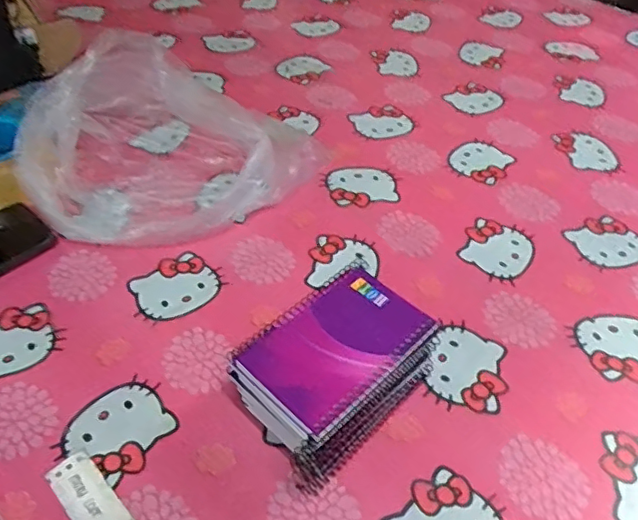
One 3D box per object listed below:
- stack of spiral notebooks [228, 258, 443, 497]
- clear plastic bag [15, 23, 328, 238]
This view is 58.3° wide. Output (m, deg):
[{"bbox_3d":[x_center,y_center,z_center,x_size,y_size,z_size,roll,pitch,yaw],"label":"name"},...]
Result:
[{"bbox_3d":[0.012,0.086,0.449,0.094,0.084,0.148,36,55,28],"label":"stack of spiral notebooks"},{"bbox_3d":[-0.182,-0.141,0.640,0.269,0.116,0.269,-35,57,-30],"label":"clear plastic bag"}]

